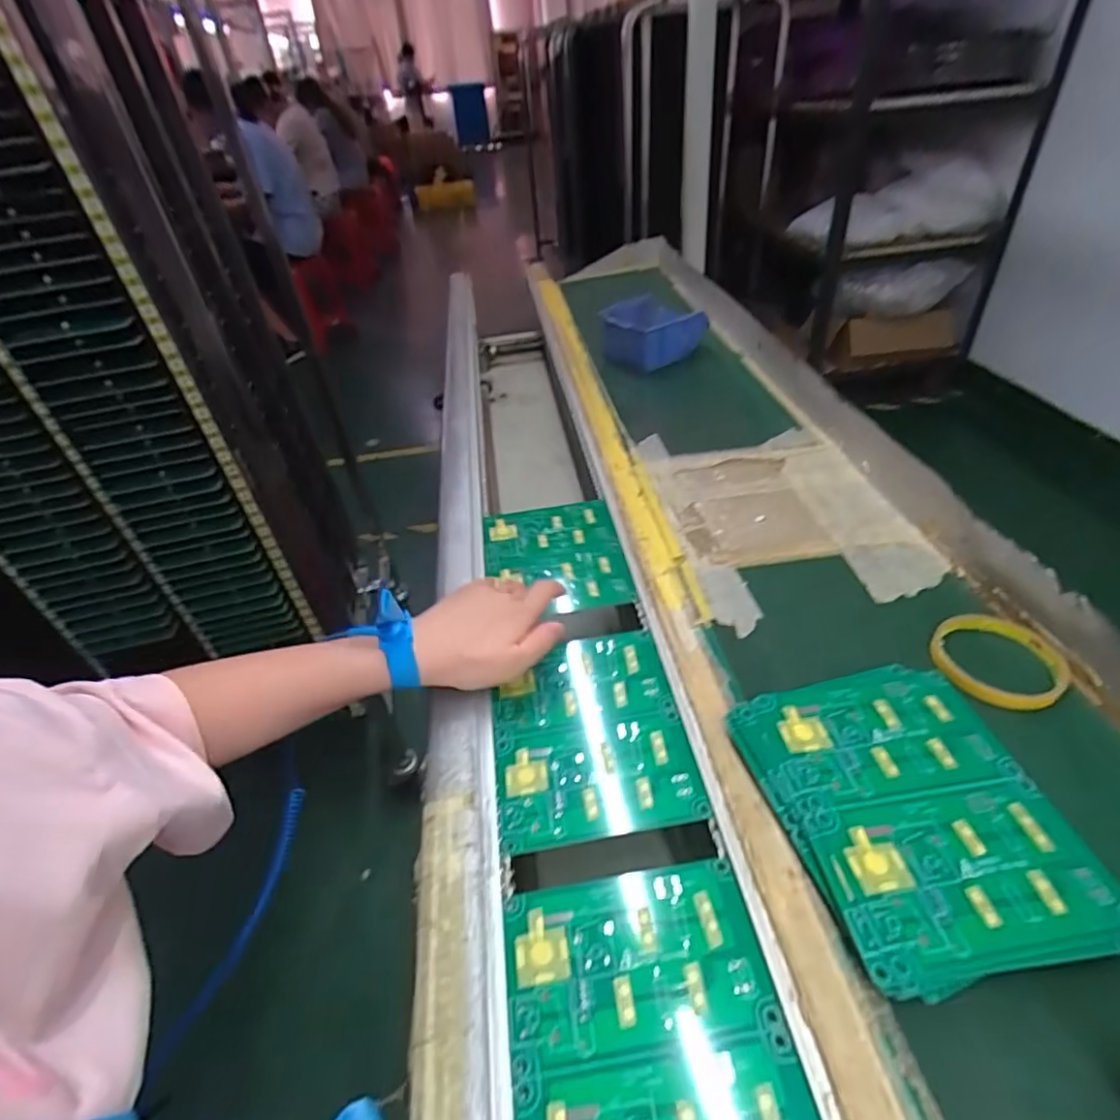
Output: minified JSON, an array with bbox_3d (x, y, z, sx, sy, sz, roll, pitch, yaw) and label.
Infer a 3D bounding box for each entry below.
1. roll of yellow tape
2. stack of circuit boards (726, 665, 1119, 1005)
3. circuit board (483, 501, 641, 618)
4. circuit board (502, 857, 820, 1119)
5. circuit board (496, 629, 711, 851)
[{"bbox_3d":[0.323,0.072,0.444,0.083,0.012,0.080,-4,40,3],"label":"roll of yellow tape"},{"bbox_3d":[0.206,0.147,0.360,0.151,0.026,0.175,-12,40,-6],"label":"stack of circuit boards"},{"bbox_3d":[-0.008,-0.005,0.611,0.134,0.008,0.170,-8,40,-2],"label":"circuit board"},{"bbox_3d":[0.044,0.243,0.295,0.136,0.004,0.166,-9,40,-3],"label":"circuit board"},{"bbox_3d":[0.019,0.124,0.446,0.136,0.005,0.165,-8,40,-3],"label":"circuit board"}]

